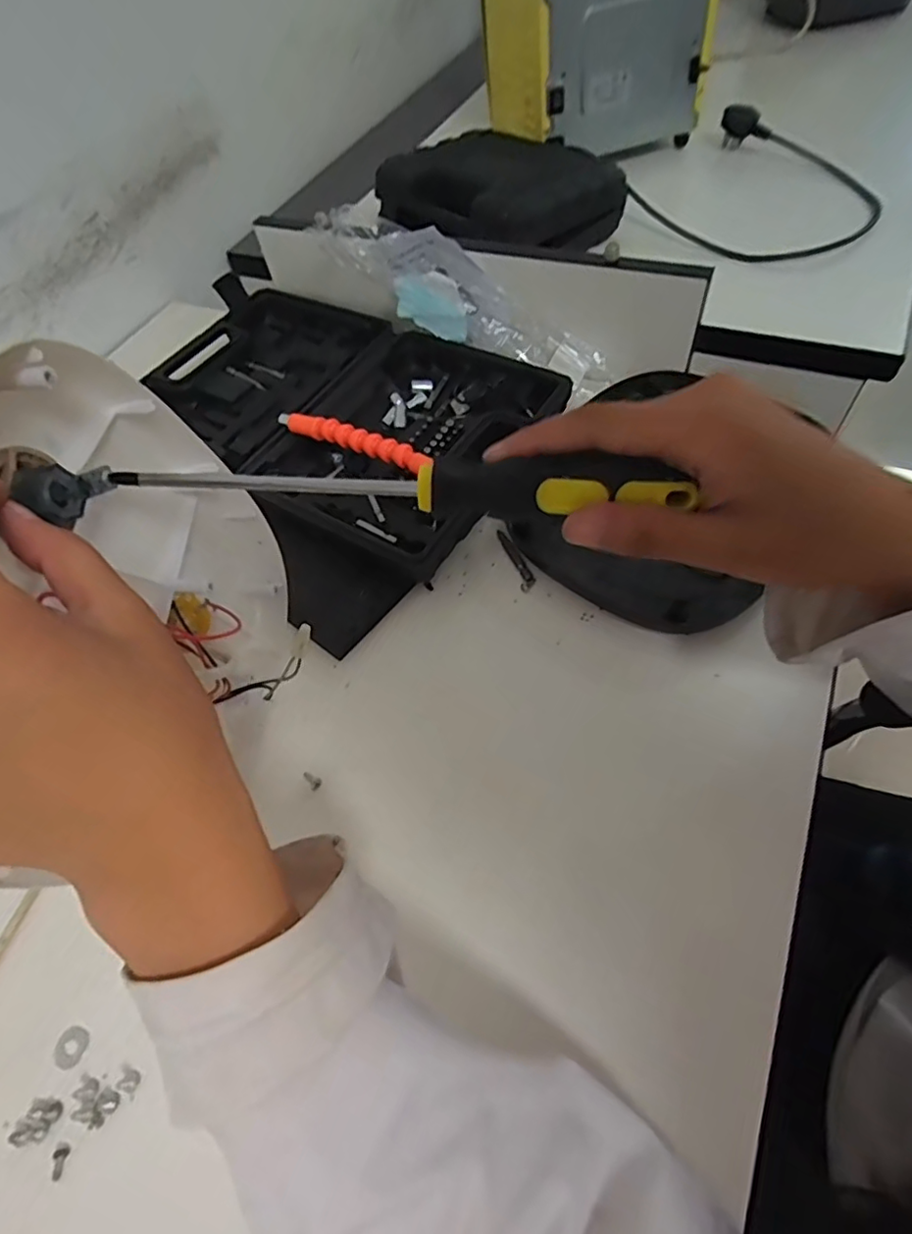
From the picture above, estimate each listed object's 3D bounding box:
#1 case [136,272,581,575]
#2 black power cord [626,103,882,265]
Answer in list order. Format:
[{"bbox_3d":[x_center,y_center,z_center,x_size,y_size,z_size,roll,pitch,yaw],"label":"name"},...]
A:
[{"bbox_3d":[-0.105,-0.176,0.469,0.349,0.042,0.215,28,64,22],"label":"case"},{"bbox_3d":[0.315,-0.434,0.588,0.211,0.040,0.225,34,67,25],"label":"black power cord"}]

